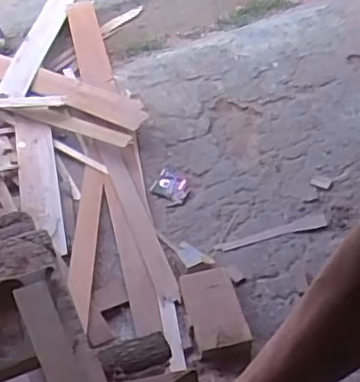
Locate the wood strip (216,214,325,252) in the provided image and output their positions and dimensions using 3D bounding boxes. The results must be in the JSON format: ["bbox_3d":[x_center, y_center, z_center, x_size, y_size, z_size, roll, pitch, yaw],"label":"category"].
[{"bbox_3d":[0.246,0.112,1.686,0.312,0.007,0.043,-13,53,-11],"label":"wood strip"}]

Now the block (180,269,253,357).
[{"bbox_3d":[0.081,0.286,1.465,0.130,0.073,0.240,-13,49,-10],"label":"block"}]

